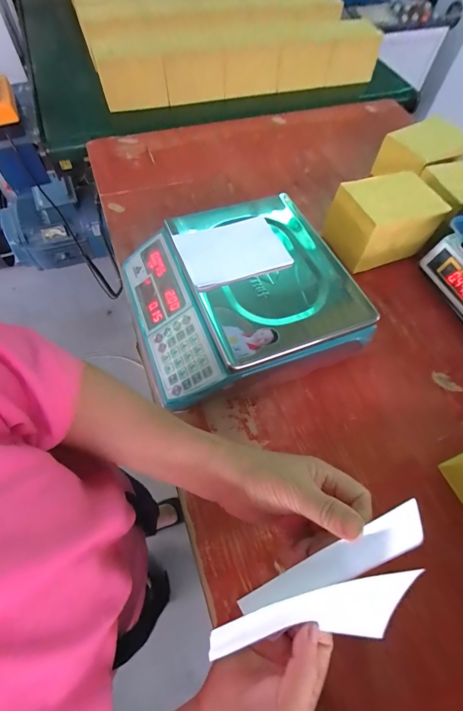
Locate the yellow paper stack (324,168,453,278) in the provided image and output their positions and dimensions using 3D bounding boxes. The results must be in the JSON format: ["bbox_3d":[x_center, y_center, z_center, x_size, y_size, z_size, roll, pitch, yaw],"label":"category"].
[{"bbox_3d":[0.281,-0.255,0.622,0.177,0.104,0.124,-17,63,-12],"label":"yellow paper stack"}]

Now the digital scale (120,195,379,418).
[{"bbox_3d":[0.005,-0.105,0.514,0.319,0.087,0.307,-18,64,-12],"label":"digital scale"}]

